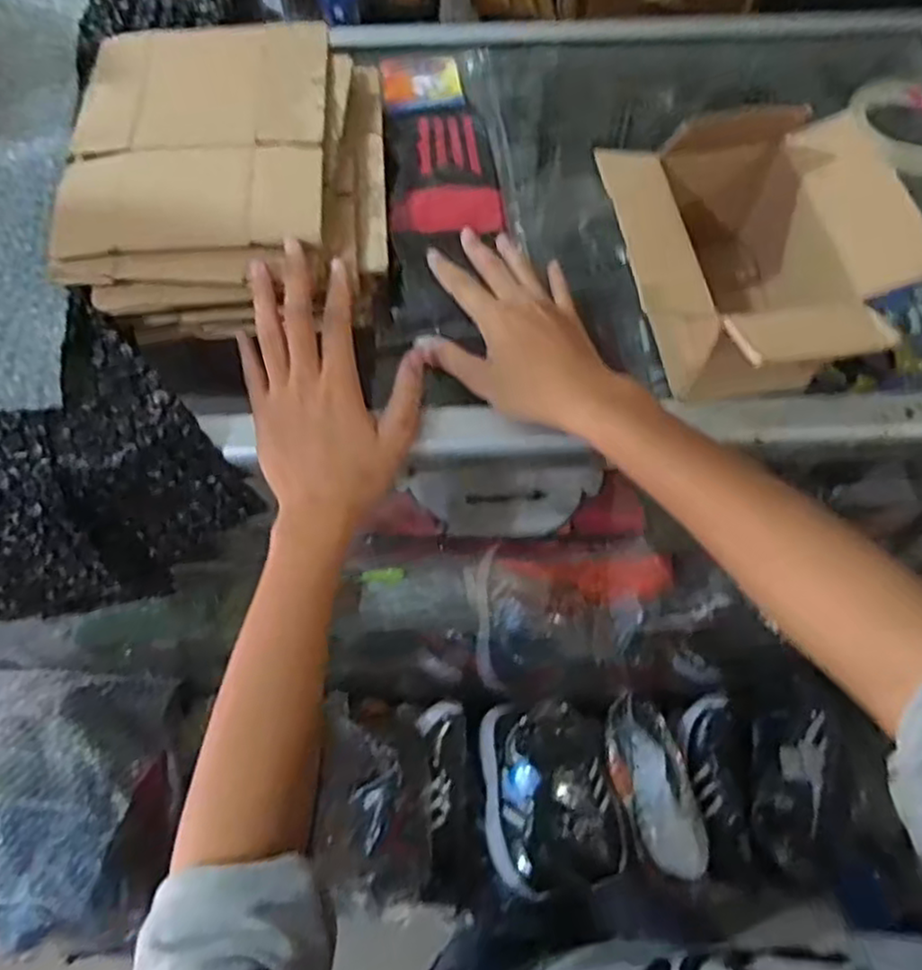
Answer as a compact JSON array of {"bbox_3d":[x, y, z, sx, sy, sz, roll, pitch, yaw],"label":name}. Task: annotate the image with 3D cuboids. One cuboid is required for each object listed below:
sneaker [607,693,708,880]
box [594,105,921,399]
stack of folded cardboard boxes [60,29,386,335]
[{"bbox_3d":[0.291,0.439,1.038,0.099,0.091,0.243,-11,63,-6],"label":"sneaker"},{"bbox_3d":[0.168,-0.120,0.419,0.149,0.098,0.163,-10,63,-5],"label":"box"},{"bbox_3d":[-0.147,-0.208,0.473,0.189,0.069,0.223,-1,63,-1],"label":"stack of folded cardboard boxes"}]

